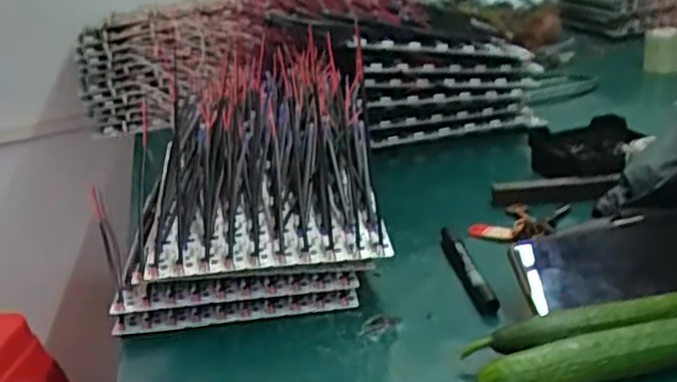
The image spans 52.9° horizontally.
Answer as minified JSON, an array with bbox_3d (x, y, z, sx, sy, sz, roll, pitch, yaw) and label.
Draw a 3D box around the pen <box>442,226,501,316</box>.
[{"bbox_3d":[0.109,0.066,0.584,0.015,0.014,0.137,-6,21,-4],"label":"pen"}]

